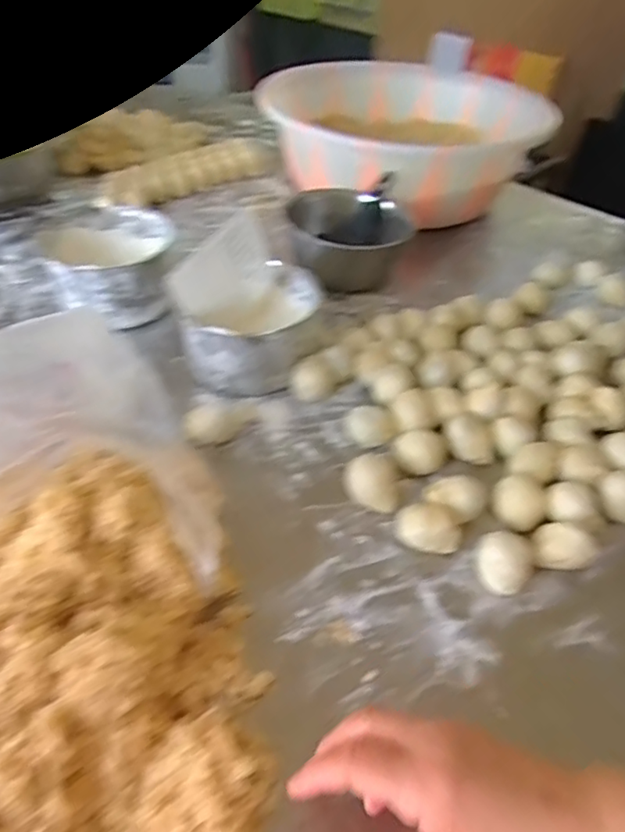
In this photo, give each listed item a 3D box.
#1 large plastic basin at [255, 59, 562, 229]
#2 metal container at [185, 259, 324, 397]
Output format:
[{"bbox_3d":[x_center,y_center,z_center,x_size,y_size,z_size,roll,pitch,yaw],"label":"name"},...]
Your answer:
[{"bbox_3d":[0.148,-0.469,0.996,0.426,0.165,0.376,-21,48,-27],"label":"large plastic basin"},{"bbox_3d":[-0.062,-0.093,0.632,0.120,0.087,0.136,9,42,3],"label":"metal container"}]

